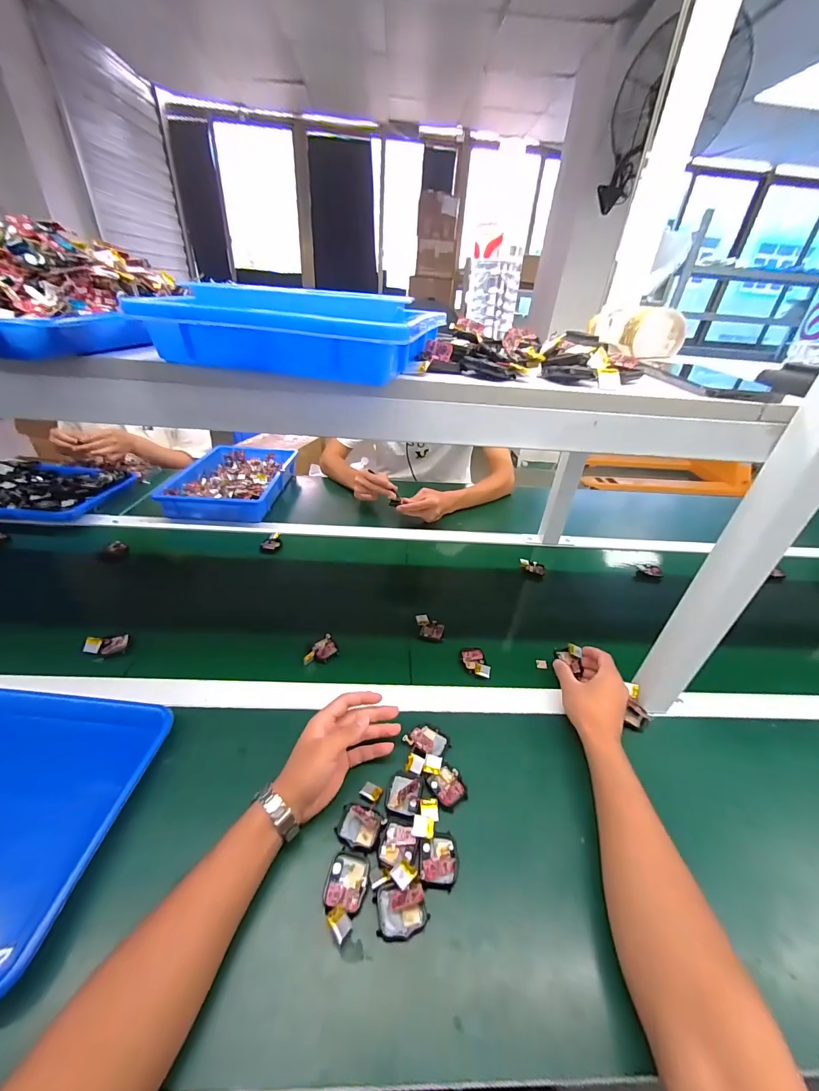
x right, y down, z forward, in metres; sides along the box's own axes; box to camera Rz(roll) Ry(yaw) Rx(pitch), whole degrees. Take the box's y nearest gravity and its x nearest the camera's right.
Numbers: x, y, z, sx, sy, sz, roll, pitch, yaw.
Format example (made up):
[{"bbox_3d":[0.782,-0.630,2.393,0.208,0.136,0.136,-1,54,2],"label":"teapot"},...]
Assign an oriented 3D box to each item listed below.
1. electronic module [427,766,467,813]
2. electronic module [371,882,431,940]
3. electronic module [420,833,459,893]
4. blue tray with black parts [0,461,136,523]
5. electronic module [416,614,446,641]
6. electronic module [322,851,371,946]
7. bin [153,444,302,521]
[{"bbox_3d":[0.045,0.281,0.445,0.038,0.006,0.041,-19,41,-30],"label":"electronic module"},{"bbox_3d":[-0.007,0.337,0.356,0.046,0.016,0.037,-3,35,-10],"label":"electronic module"},{"bbox_3d":[0.030,0.319,0.388,0.039,0.006,0.044,6,34,3],"label":"electronic module"},{"bbox_3d":[-0.913,-0.135,0.955,0.355,0.061,0.241,3,34,-2],"label":"blue tray with black parts"},{"bbox_3d":[0.035,0.141,0.660,0.049,0.015,0.050,5,34,1],"label":"electronic module"},{"bbox_3d":[-0.061,0.326,0.359,0.039,0.016,0.063,7,34,3],"label":"electronic module"},{"bbox_3d":[-0.467,-0.185,1.045,0.254,0.065,0.389,5,34,1],"label":"bin"}]

